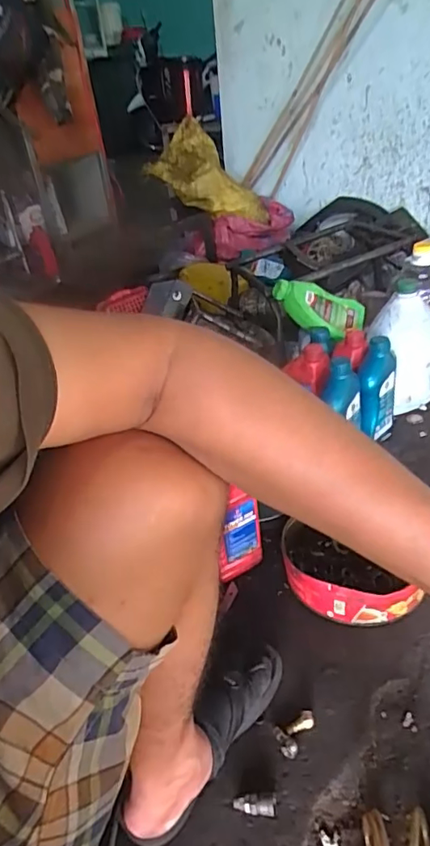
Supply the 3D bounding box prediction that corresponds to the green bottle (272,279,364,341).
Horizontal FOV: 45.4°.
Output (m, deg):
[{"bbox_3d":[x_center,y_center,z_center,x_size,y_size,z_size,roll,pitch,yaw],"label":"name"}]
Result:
[{"bbox_3d":[0.251,-0.264,1.220,0.243,0.093,0.082,15,30,-20],"label":"green bottle"}]

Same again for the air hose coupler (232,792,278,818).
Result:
[{"bbox_3d":[0.049,0.466,0.626,0.053,0.019,0.025,-5,36,4],"label":"air hose coupler"}]

